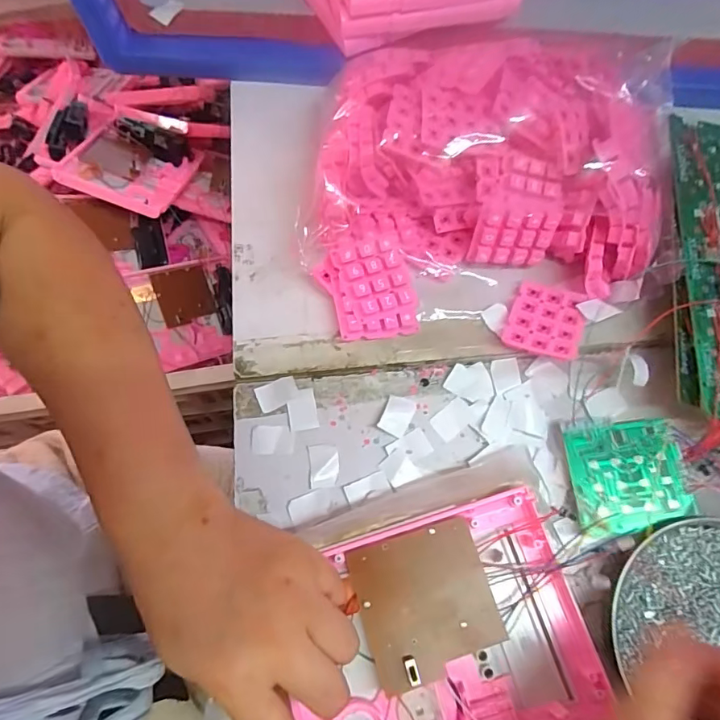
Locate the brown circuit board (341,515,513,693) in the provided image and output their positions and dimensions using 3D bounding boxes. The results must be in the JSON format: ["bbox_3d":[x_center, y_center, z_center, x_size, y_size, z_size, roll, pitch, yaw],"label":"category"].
[{"bbox_3d":[0.037,0.134,0.276,0.073,0.008,0.073,-17,70,-3],"label":"brown circuit board"}]

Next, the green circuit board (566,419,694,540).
[{"bbox_3d":[0.176,0.076,0.325,0.068,0.011,0.067,-6,70,-1],"label":"green circuit board"}]

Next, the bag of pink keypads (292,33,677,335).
[{"bbox_3d":[0.093,-0.124,0.362,0.269,0.078,0.223,-5,70,1],"label":"bag of pink keypads"}]

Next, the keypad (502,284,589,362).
[{"bbox_3d":[0.134,-0.028,0.359,0.050,0.017,0.056,21,73,10],"label":"keypad"}]

